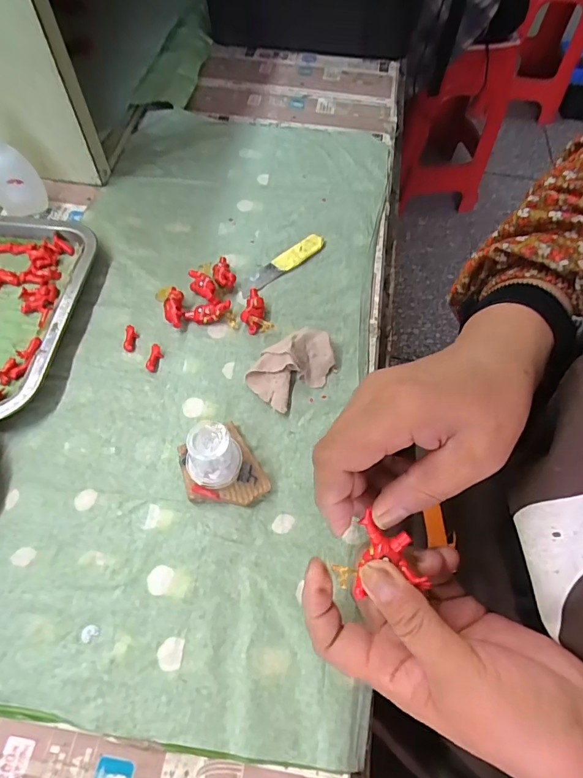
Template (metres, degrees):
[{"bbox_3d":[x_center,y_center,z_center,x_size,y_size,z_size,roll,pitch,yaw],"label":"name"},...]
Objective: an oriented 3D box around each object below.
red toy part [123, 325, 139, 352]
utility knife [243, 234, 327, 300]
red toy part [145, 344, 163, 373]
[{"bbox_3d":[-0.137,-0.043,0.372,0.010,0.007,0.023,8,61,1],"label":"red toy part"},{"bbox_3d":[-0.009,-0.120,0.415,0.099,0.007,0.021,-36,69,-21],"label":"utility knife"},{"bbox_3d":[-0.114,-0.026,0.363,0.009,0.007,0.023,12,61,3],"label":"red toy part"}]

